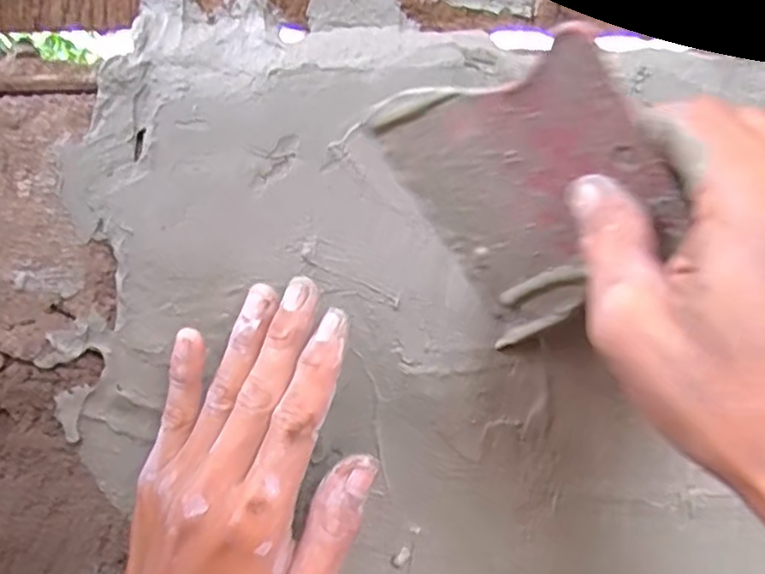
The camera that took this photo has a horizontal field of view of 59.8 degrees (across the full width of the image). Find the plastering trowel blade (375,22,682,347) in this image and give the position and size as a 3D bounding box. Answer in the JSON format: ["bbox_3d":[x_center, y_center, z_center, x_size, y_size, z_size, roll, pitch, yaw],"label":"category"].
[{"bbox_3d":[0.064,-0.032,0.268,0.108,0.112,0.006,-14,22,49],"label":"plastering trowel blade"}]

